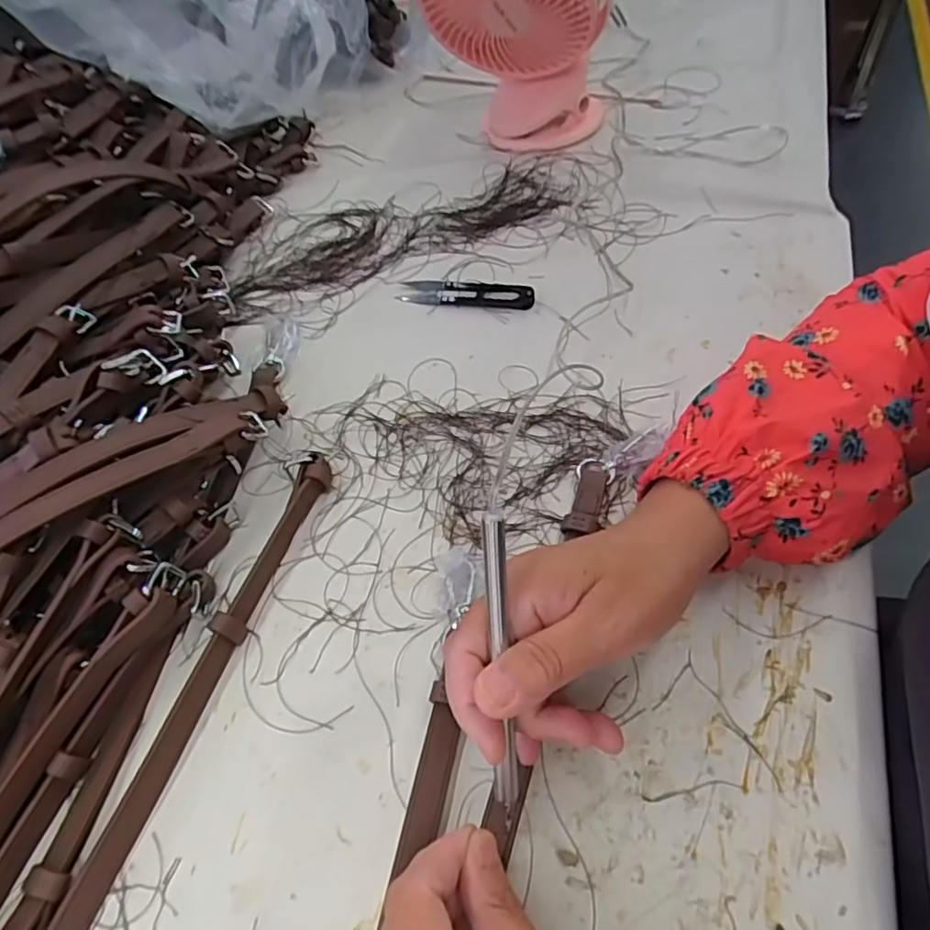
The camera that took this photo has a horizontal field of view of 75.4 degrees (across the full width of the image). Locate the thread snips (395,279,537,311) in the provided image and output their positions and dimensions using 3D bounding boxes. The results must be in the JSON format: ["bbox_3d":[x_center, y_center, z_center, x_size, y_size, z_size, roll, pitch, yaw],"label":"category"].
[{"bbox_3d":[0.001,-0.130,0.456,0.102,0.006,0.026,7,57,8],"label":"thread snips"}]

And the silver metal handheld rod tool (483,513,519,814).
[{"bbox_3d":[0.015,0.081,0.245,0.009,0.127,0.009,-3,12,2],"label":"silver metal handheld rod tool"}]

